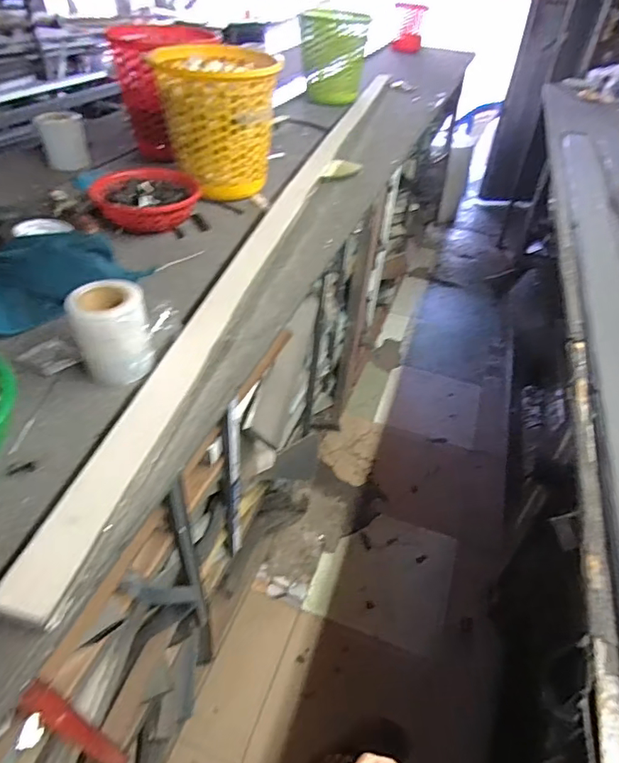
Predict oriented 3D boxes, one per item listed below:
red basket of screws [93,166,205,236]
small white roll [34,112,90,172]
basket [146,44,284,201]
[{"bbox_3d":[-0.305,-0.344,0.946,0.190,0.072,0.184,-9,43,-14],"label":"red basket of screws"},{"bbox_3d":[-0.538,-0.533,1.092,0.091,0.099,0.082,-14,45,-19],"label":"small white roll"},{"bbox_3d":[-0.183,-0.517,1.015,0.224,0.241,0.216,4,42,0],"label":"basket"}]

